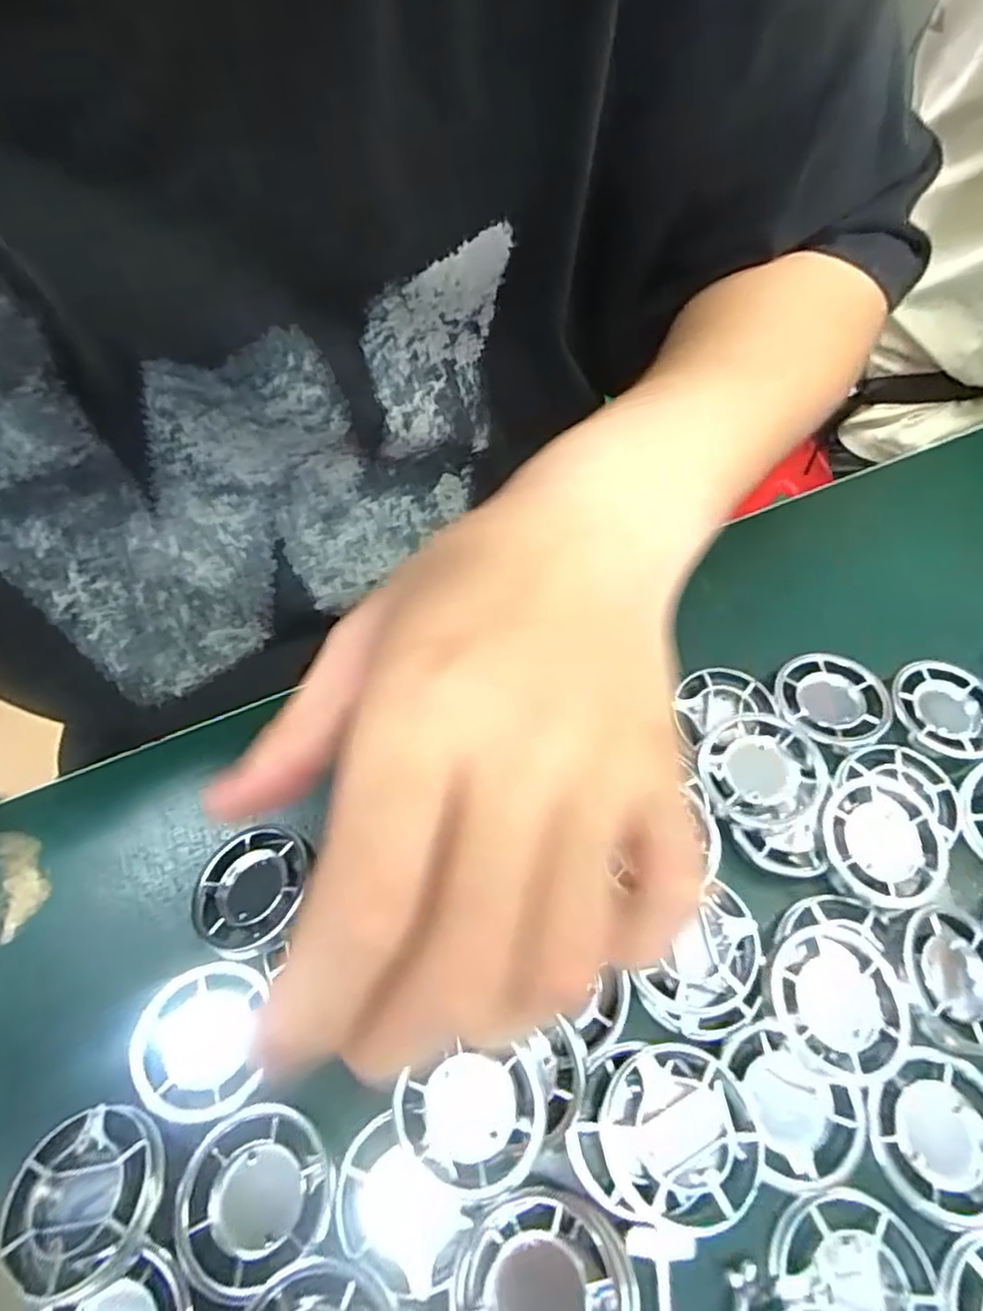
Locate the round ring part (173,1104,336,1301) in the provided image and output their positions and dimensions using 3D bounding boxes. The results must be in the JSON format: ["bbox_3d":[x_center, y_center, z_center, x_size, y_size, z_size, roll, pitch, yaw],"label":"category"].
[{"bbox_3d":[-0.059,0.134,0.172,0.036,0.004,0.036,0,60,-1],"label":"round ring part"}]

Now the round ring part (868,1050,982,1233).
[{"bbox_3d":[0.120,0.127,0.184,0.038,0.006,0.038,17,61,9],"label":"round ring part"}]

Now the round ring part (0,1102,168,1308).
[{"bbox_3d":[-0.101,0.132,0.169,0.040,0.009,0.036,-4,60,-3],"label":"round ring part"}]

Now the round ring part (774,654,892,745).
[{"bbox_3d":[0.123,0.014,0.250,0.038,0.004,0.036,0,60,-1],"label":"round ring part"}]

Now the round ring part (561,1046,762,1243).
[{"bbox_3d":[0.044,0.122,0.178,0.044,0.014,0.039,8,60,4],"label":"round ring part"}]

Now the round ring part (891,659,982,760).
[{"bbox_3d":[0.165,0.019,0.250,0.035,0.005,0.040,-29,64,-17],"label":"round ring part"}]

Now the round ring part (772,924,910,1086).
[{"bbox_3d":[0.096,0.096,0.194,0.037,0.014,0.039,0,60,-1],"label":"round ring part"}]

